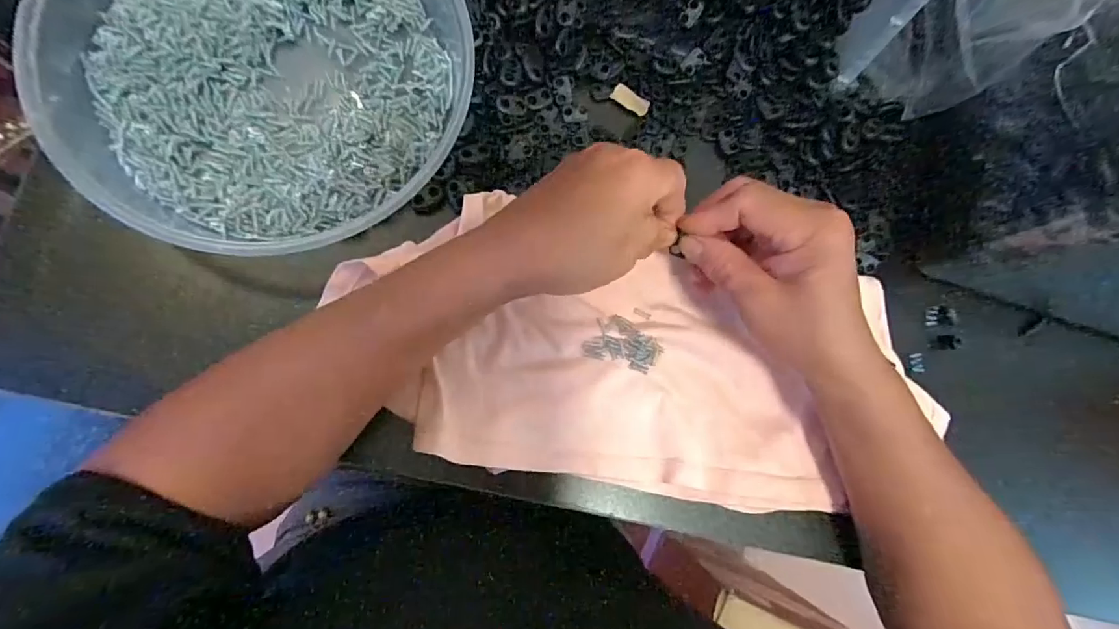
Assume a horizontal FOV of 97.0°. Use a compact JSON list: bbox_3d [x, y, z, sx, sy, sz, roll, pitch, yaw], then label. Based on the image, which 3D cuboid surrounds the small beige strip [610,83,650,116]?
[{"bbox_3d":[0.048,-0.144,0.333,0.026,0.006,0.010,30,79,-2],"label":"small beige strip"}]

